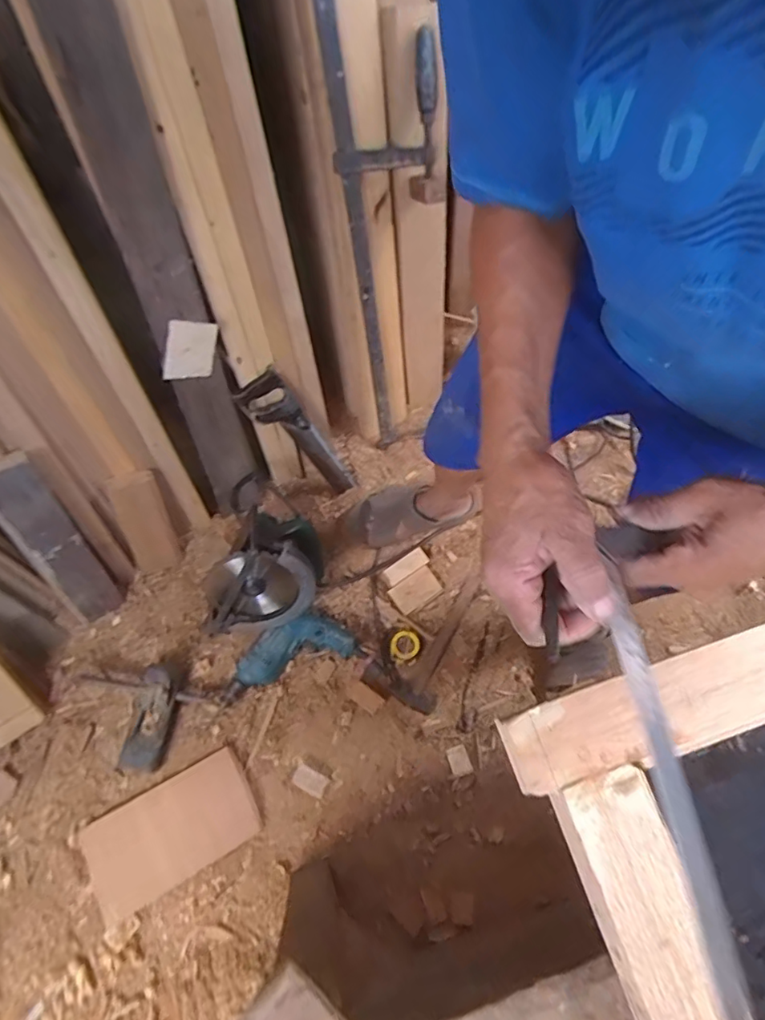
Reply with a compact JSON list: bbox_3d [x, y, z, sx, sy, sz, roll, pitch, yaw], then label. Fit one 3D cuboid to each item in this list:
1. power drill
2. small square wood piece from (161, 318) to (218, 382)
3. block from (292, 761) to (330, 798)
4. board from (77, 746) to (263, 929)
[{"bbox_3d":[-0.183,0.270,1.056,0.270,0.060,0.113,-17,68,-10],"label":"power drill"},{"bbox_3d":[-0.312,-0.259,0.897,0.086,0.096,0.007,-16,47,-45],"label":"small square wood piece"},{"bbox_3d":[-0.127,0.478,0.979,0.061,0.005,0.036,28,67,9],"label":"block"},{"bbox_3d":[-0.351,0.537,0.928,0.261,0.012,0.151,-24,71,-24],"label":"board"}]

